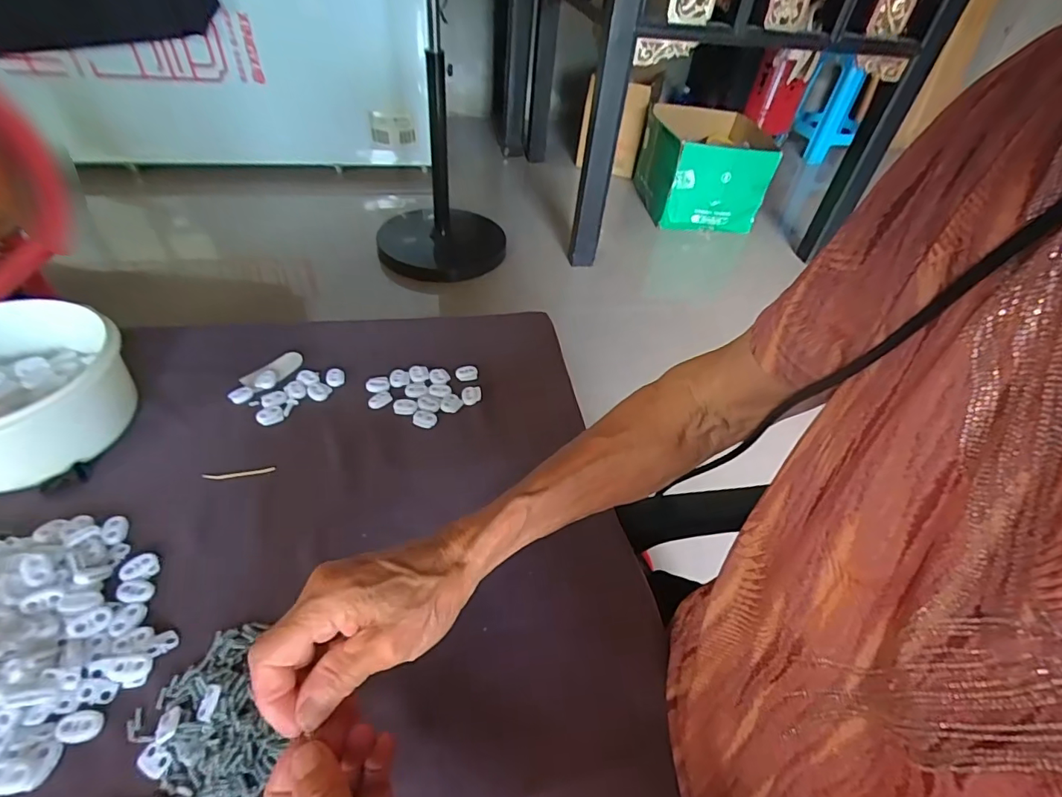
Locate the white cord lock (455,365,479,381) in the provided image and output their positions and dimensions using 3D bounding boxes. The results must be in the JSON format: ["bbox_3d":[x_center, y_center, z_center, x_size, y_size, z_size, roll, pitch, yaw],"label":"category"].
[{"bbox_3d":[-0.067,-0.027,0.528,0.023,0.005,0.017,-5,46,-12],"label":"white cord lock"}]

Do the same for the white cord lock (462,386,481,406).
[{"bbox_3d":[-0.059,-0.004,0.503,0.020,0.006,0.019,-5,46,-12],"label":"white cord lock"}]

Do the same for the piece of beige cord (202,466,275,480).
[{"bbox_3d":[-0.243,0.062,0.423,0.054,0.004,0.006,-6,47,-13],"label":"piece of beige cord"}]

